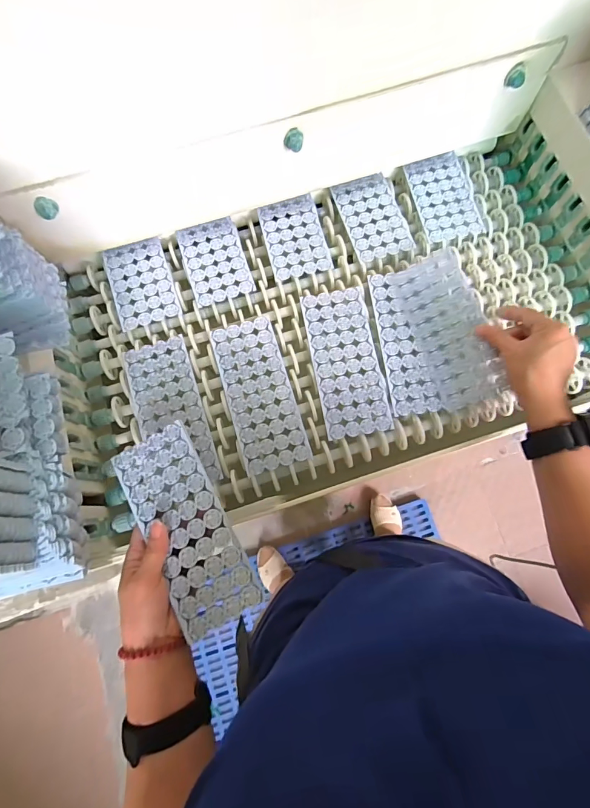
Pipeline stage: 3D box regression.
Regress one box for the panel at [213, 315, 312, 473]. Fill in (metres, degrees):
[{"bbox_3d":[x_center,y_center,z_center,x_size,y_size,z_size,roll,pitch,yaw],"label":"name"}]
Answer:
[{"bbox_3d":[-0.046,-0.016,0.516,0.081,0.004,0.201,-17,76,-3],"label":"panel"}]

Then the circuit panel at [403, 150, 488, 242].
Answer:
[{"bbox_3d":[0.219,-0.308,0.591,0.089,0.007,0.142,-12,76,-2],"label":"circuit panel"}]

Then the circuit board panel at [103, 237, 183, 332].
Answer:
[{"bbox_3d":[-0.216,-0.172,0.564,0.083,0.007,0.131,-20,76,-3],"label":"circuit board panel"}]

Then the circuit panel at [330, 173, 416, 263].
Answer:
[{"bbox_3d":[0.112,-0.273,0.584,0.082,0.004,0.135,-17,76,-3],"label":"circuit panel"}]

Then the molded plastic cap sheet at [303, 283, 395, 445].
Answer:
[{"bbox_3d":[0.066,-0.058,0.524,0.083,0.004,0.200,-10,76,-1],"label":"molded plastic cap sheet"}]

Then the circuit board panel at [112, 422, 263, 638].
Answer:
[{"bbox_3d":[-0.109,0.119,0.400,0.082,0.007,0.194,-29,74,-6],"label":"circuit board panel"}]

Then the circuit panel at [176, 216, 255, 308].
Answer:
[{"bbox_3d":[-0.113,-0.207,0.568,0.082,0.004,0.128,-18,76,-3],"label":"circuit panel"}]

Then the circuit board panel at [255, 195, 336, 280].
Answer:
[{"bbox_3d":[-0.001,-0.242,0.575,0.082,0.004,0.129,-14,76,-2],"label":"circuit board panel"}]

